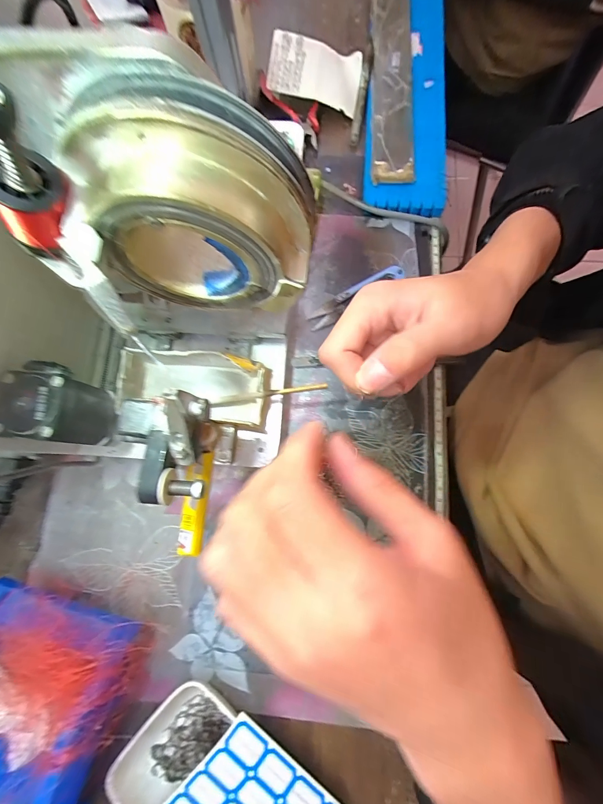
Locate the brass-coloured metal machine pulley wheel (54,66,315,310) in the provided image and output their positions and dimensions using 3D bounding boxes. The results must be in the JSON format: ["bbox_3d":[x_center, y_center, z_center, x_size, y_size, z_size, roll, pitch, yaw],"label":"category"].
[{"bbox_3d":[-0.044,-0.087,0.162,0.096,0.094,0.048,3,80,2],"label":"brass-coloured metal machine pulley wheel"}]

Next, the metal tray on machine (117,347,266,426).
[{"bbox_3d":[-0.089,-0.015,0.274,0.118,0.035,0.052,8,80,3],"label":"metal tray on machine"}]

